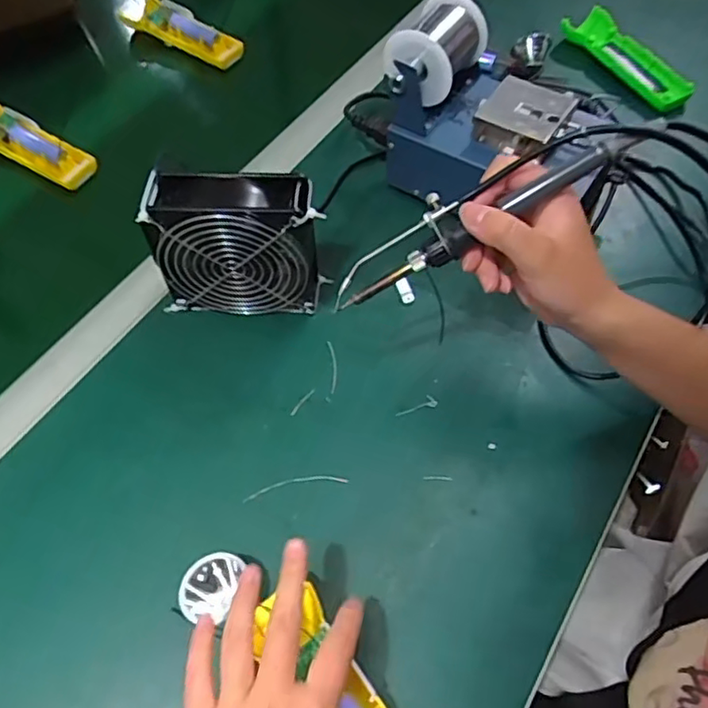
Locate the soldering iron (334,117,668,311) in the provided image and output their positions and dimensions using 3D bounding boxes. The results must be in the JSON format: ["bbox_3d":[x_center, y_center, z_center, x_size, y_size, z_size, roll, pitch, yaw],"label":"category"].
[{"bbox_3d":[0.075,-0.086,0.372,0.209,0.022,0.031,-25,56,19],"label":"soldering iron"}]

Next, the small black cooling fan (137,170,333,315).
[{"bbox_3d":[-0.091,-0.084,0.494,0.124,0.125,0.042,1,58,2],"label":"small black cooling fan"}]

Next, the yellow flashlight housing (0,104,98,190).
[{"bbox_3d":[-0.344,-0.219,0.653,0.150,0.033,0.048,25,62,16],"label":"yellow flashlight housing"}]

